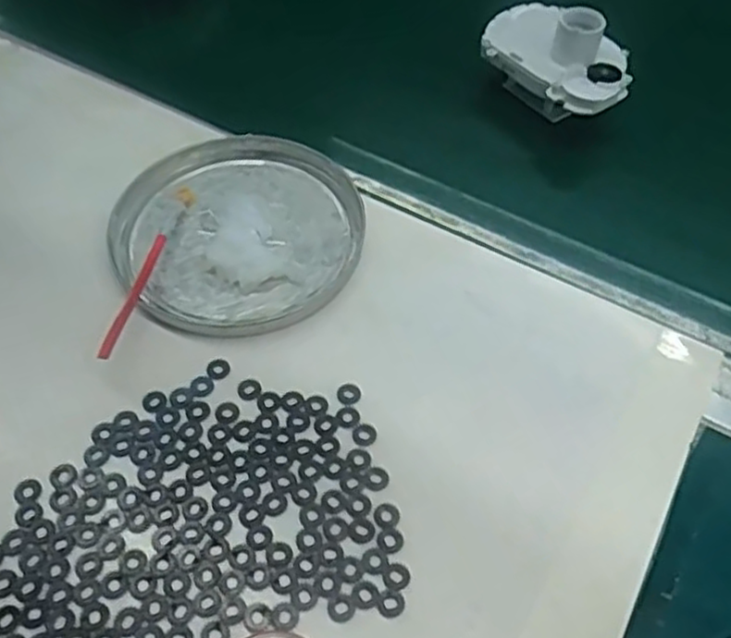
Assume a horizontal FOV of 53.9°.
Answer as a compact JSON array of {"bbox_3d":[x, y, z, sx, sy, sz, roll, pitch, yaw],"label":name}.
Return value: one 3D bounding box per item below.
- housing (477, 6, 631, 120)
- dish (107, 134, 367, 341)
[{"bbox_3d":[0.121,-0.161,0.450,0.063,0.060,0.103,-29,58,-21],"label":"housing"},{"bbox_3d":[-0.066,-0.049,0.382,0.125,0.011,0.131,1,53,-1],"label":"dish"}]

